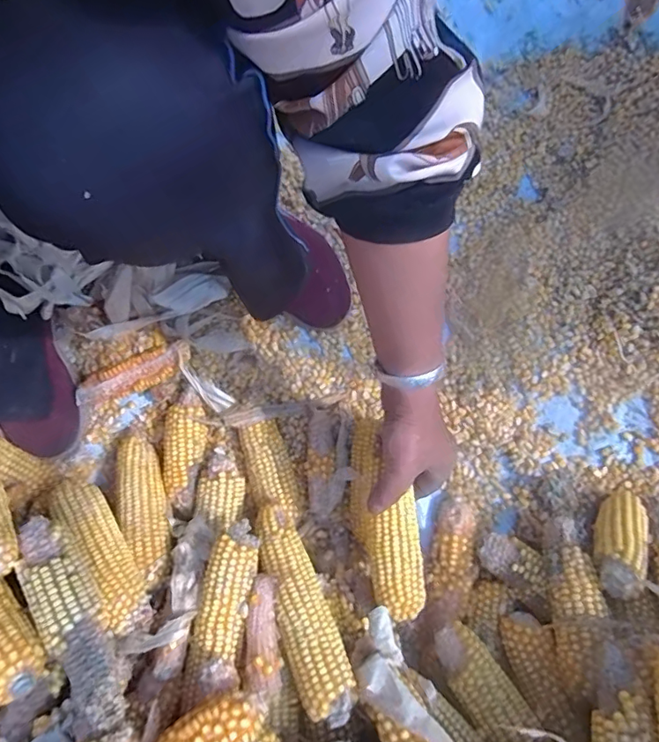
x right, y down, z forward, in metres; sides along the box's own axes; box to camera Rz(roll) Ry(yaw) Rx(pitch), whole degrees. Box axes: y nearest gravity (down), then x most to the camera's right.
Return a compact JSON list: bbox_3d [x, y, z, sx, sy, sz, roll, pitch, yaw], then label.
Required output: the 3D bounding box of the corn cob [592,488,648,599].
[{"bbox_3d":[0.286,0.160,0.502,0.042,0.040,0.142,38,39,7],"label":"corn cob"}]

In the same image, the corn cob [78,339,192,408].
[{"bbox_3d":[-0.231,0.002,0.610,0.141,0.046,0.043,-20,77,-4],"label":"corn cob"}]

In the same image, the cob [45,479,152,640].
[{"bbox_3d":[-0.217,0.163,0.475,0.041,0.049,0.180,-43,55,-8],"label":"cob"}]

